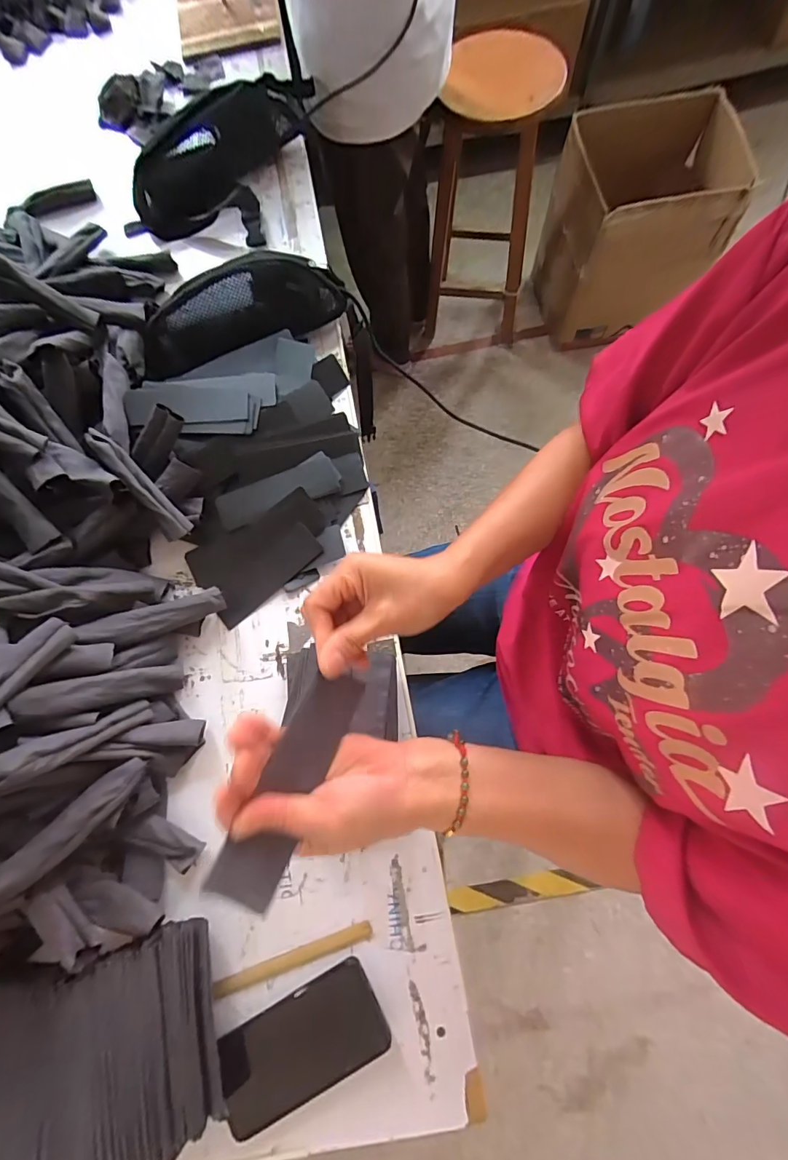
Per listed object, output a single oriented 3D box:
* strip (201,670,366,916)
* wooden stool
[{"bbox_3d":[-0.066,0.130,0.302,0.044,0.012,0.148,40,59,-23],"label":"strip"},{"bbox_3d":[0.248,-1.029,1.263,0.293,0.665,0.362,9,76,6],"label":"wooden stool"}]

